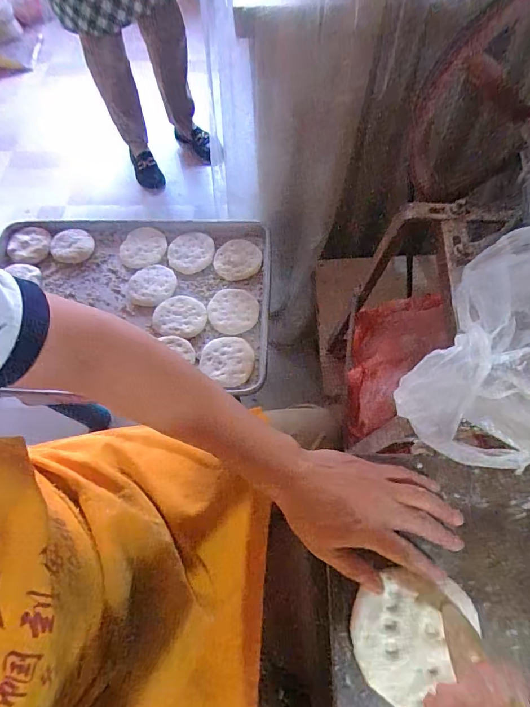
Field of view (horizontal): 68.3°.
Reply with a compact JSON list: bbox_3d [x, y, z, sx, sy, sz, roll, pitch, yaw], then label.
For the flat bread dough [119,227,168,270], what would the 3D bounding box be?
[{"bbox_3d":[-0.276,-0.239,0.881,0.107,0.009,0.098,-1,66,3],"label":"flat bread dough"}]

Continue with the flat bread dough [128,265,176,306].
[{"bbox_3d":[-0.240,-0.148,0.833,0.096,0.011,0.117,9,55,6],"label":"flat bread dough"}]

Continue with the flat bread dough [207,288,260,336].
[{"bbox_3d":[-0.065,-0.089,0.788,0.099,0.016,0.106,-1,66,3],"label":"flat bread dough"}]

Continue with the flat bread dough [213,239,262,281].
[{"bbox_3d":[-0.060,-0.204,0.842,0.103,0.010,0.097,-6,65,12],"label":"flat bread dough"}]

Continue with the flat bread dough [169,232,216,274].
[{"bbox_3d":[-0.163,-0.226,0.871,0.097,0.009,0.104,-1,66,3],"label":"flat bread dough"}]

